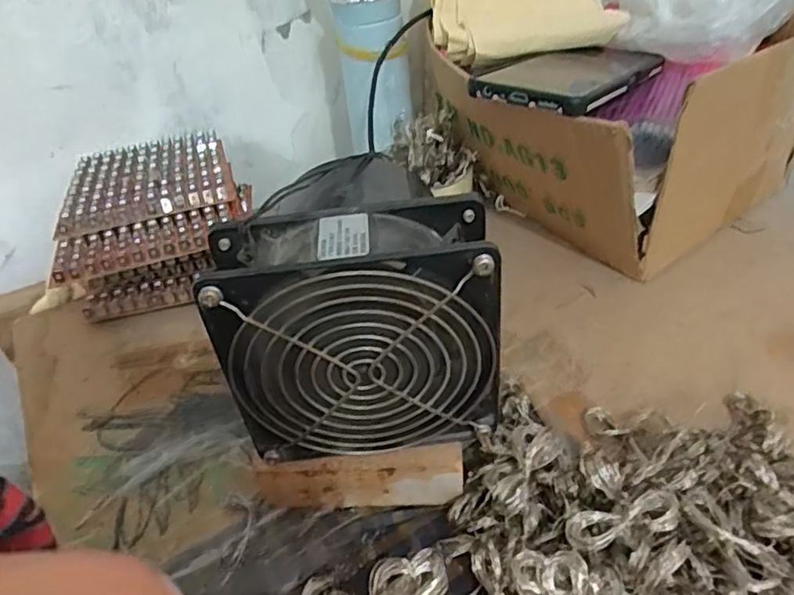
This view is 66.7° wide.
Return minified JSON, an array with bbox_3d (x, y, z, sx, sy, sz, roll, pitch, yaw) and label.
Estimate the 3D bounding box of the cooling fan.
[{"bbox_3d":[-0.016,0.017,0.274,0.118,0.120,0.044,-6,40,0],"label":"cooling fan"}]

